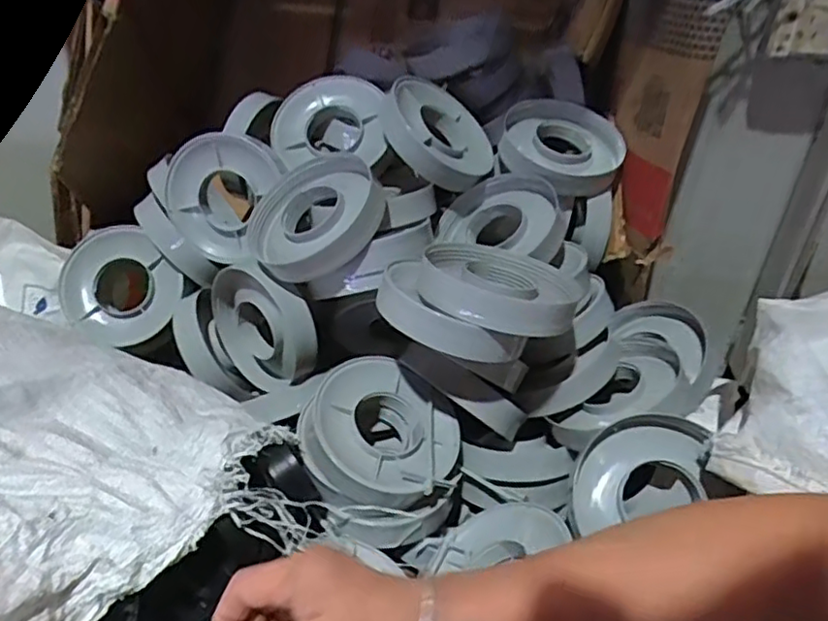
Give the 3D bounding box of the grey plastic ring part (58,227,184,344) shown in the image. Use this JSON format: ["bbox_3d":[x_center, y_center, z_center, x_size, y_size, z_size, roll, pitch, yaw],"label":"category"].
[{"bbox_3d":[-0.379,-0.030,0.820,0.158,0.150,0.032,-12,-6,1],"label":"grey plastic ring part"}]

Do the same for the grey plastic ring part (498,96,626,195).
[{"bbox_3d":[0.193,-0.212,0.833,0.159,0.046,0.164,11,57,7],"label":"grey plastic ring part"}]

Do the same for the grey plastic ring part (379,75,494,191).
[{"bbox_3d":[0.031,-0.225,0.812,0.160,0.039,0.152,31,49,-11],"label":"grey plastic ring part"}]

